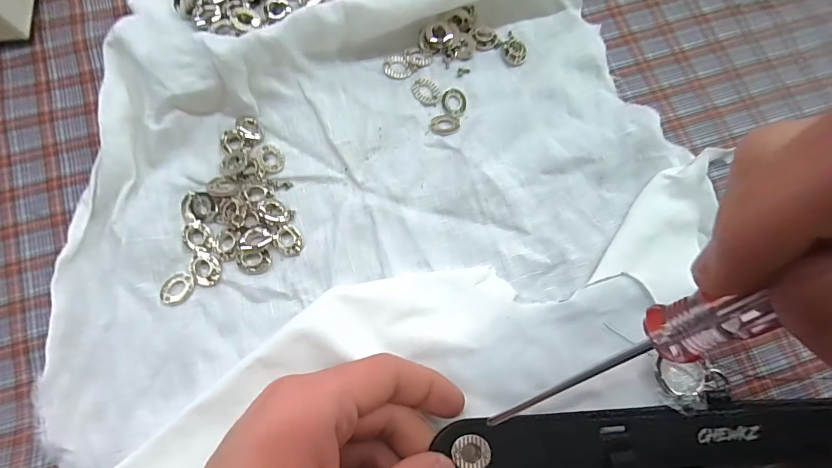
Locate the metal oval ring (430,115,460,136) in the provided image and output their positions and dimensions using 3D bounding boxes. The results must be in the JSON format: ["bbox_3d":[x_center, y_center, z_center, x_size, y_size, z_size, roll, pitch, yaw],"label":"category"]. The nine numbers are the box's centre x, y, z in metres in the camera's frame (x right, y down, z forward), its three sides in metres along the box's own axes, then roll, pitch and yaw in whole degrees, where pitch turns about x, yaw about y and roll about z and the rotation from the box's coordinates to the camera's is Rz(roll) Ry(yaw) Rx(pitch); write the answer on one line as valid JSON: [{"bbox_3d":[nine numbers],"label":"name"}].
[{"bbox_3d":[0.016,-0.061,0.227,0.016,0.004,0.013,-6,76,-2],"label":"metal oval ring"}]

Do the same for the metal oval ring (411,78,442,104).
[{"bbox_3d":[0.006,-0.082,0.233,0.017,0.004,0.013,29,77,6],"label":"metal oval ring"}]

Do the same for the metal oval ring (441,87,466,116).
[{"bbox_3d":[0.022,-0.076,0.234,0.014,0.004,0.016,-7,76,-3],"label":"metal oval ring"}]

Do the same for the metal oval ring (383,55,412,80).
[{"bbox_3d":[-0.011,-0.098,0.237,0.016,0.004,0.015,-9,76,-3],"label":"metal oval ring"}]

